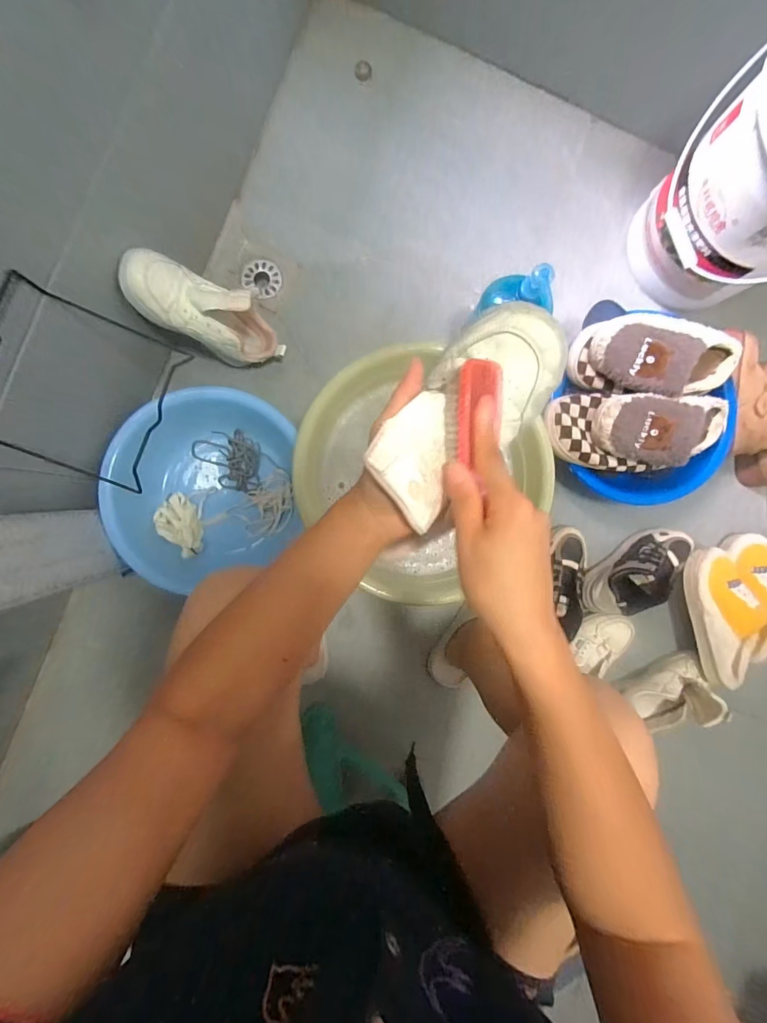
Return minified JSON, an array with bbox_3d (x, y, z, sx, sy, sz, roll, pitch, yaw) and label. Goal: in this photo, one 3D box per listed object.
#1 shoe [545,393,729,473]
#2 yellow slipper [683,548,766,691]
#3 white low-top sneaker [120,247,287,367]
[{"bbox_3d":[0.431,-0.132,0.685,0.316,0.086,0.124,3,90,-6],"label":"shoe"},{"bbox_3d":[0.632,0.194,0.764,0.106,0.062,0.238,-11,91,-6],"label":"yellow slipper"},{"bbox_3d":[-0.247,-0.304,0.632,0.149,0.243,0.095,7,89,31],"label":"white low-top sneaker"}]

